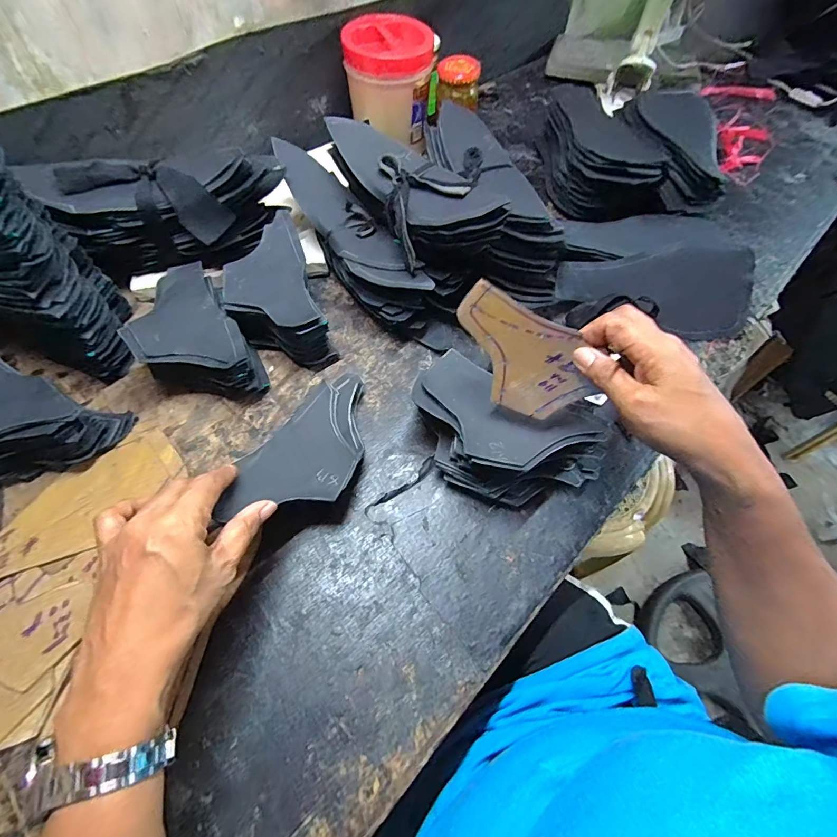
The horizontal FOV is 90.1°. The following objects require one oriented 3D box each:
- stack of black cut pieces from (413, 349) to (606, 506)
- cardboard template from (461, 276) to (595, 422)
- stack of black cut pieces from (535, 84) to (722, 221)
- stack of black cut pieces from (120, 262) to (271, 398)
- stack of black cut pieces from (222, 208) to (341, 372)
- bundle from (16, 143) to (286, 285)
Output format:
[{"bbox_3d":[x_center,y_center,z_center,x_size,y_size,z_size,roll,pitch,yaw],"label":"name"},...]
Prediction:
[{"bbox_3d":[0.076,0.020,0.370,0.176,0.064,0.098,24,63,11],"label":"stack of black cut pieces"},{"bbox_3d":[0.082,-0.053,0.318,0.072,0.111,0.004,-17,21,25],"label":"cardboard template"},{"bbox_3d":[0.285,-0.372,0.584,0.204,0.082,0.228,7,61,2],"label":"stack of black cut pieces"},{"bbox_3d":[-0.226,-0.075,0.422,0.095,0.058,0.156,-34,67,-19],"label":"stack of black cut pieces"},{"bbox_3d":[-0.152,-0.127,0.443,0.087,0.075,0.151,-19,63,-12],"label":"stack of black cut pieces"},{"bbox_3d":[-0.257,-0.212,0.444,0.225,0.106,0.085,-10,62,-7],"label":"bundle"}]

